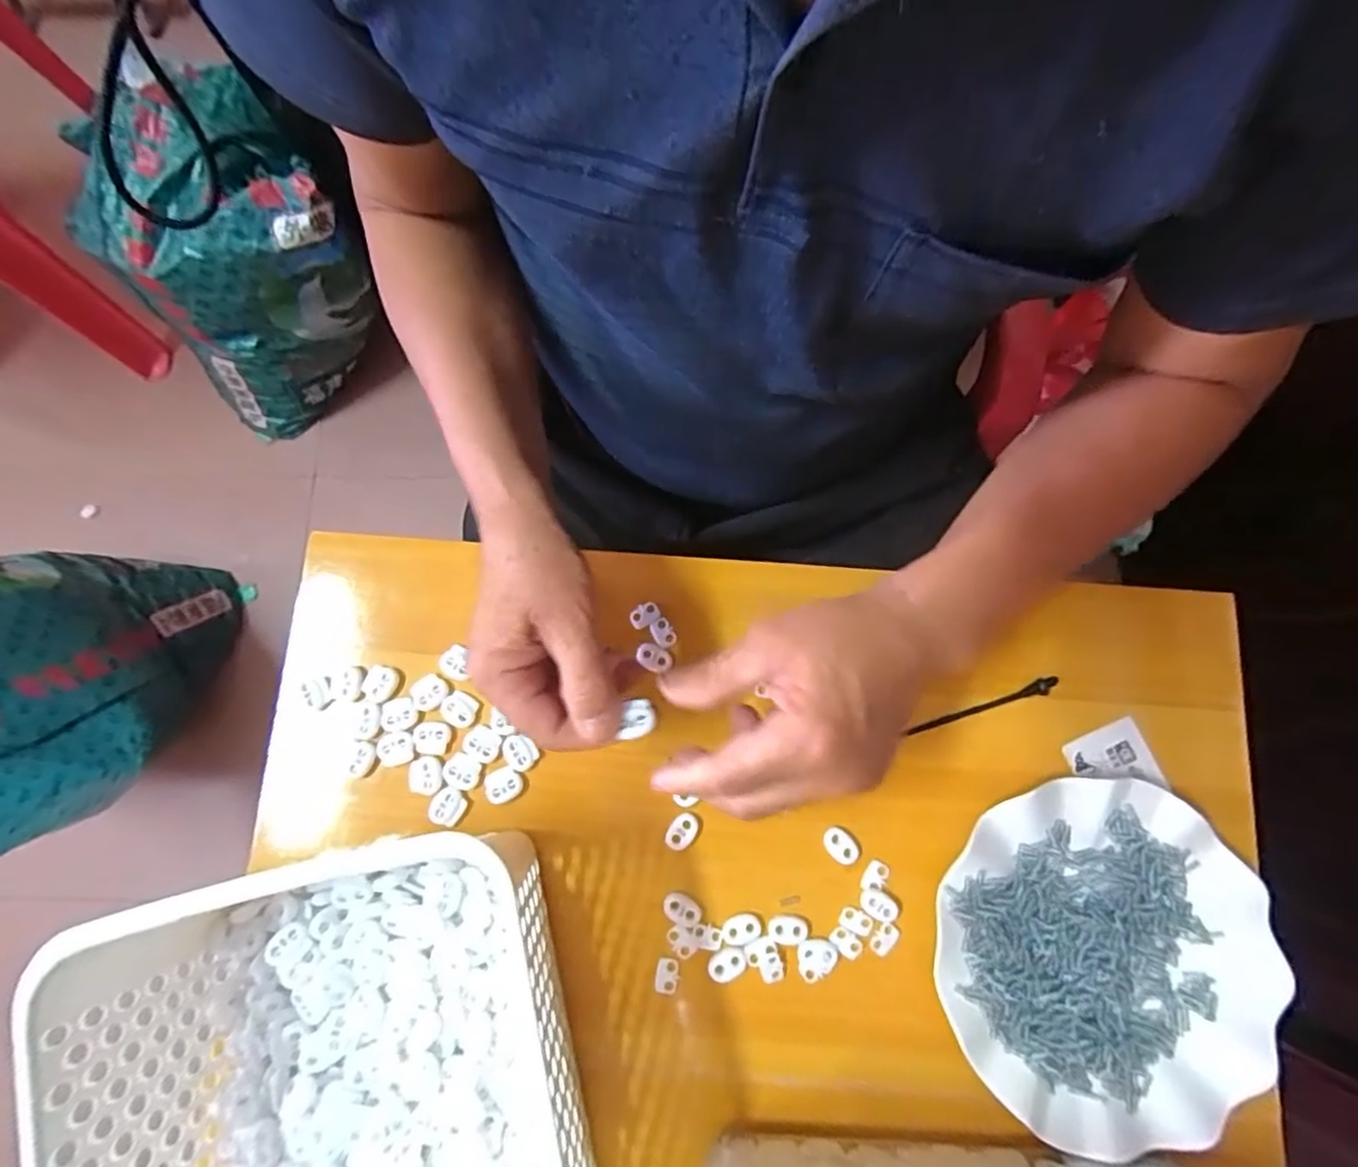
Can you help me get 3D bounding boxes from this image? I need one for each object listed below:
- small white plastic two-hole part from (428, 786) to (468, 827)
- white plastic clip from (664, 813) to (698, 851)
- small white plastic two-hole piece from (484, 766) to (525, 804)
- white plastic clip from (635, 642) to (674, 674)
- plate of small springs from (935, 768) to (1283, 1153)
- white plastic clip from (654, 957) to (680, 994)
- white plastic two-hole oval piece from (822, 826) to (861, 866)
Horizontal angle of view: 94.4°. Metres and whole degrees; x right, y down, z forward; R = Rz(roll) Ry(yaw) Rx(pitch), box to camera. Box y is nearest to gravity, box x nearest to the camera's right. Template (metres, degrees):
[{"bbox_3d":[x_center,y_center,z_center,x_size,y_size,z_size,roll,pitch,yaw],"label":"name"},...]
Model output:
[{"bbox_3d":[-0.139,0.134,0.376,0.019,0.004,0.022,34,82,7],"label":"small white plastic two-hole part"},{"bbox_3d":[0.002,0.149,0.376,0.014,0.005,0.022,39,82,7],"label":"white plastic clip"},{"bbox_3d":[-0.106,0.122,0.378,0.021,0.004,0.018,-26,80,-4],"label":"small white plastic two-hole piece"},{"bbox_3d":[-0.016,0.047,0.394,0.022,0.004,0.016,29,81,6],"label":"white plastic clip"},{"bbox_3d":[0.234,0.205,0.352,0.176,0.021,0.177,0,80,1],"label":"plate of small springs"},{"bbox_3d":[-0.007,0.225,0.360,0.013,0.004,0.019,7,80,2],"label":"white plastic clip"},{"bbox_3d":[0.096,0.156,0.373,0.022,0.004,0.016,43,83,8],"label":"white plastic two-hole oval piece"}]

